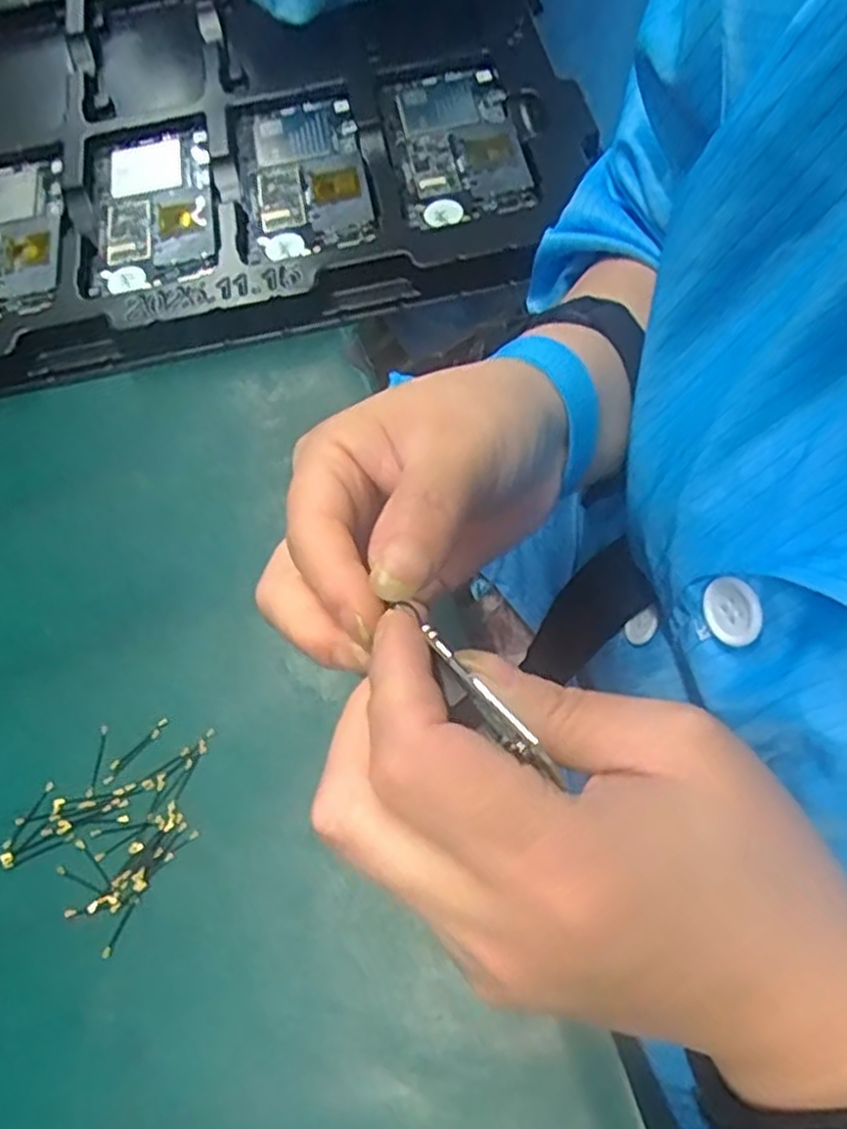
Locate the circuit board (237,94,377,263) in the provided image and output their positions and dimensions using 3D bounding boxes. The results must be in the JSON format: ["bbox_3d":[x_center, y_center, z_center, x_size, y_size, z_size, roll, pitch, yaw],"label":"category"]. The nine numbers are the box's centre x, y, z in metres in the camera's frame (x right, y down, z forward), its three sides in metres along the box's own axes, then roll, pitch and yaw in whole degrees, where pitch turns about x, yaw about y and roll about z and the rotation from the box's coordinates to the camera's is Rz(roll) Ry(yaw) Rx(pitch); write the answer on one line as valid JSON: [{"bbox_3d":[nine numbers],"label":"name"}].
[{"bbox_3d":[-0.064,-0.213,0.422,0.062,0.009,0.122,-15,65,1],"label":"circuit board"}]

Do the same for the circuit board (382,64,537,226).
[{"bbox_3d":[0.017,-0.231,0.421,0.065,0.008,0.121,-11,65,3],"label":"circuit board"}]

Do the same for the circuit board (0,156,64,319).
[{"bbox_3d":[-0.228,-0.177,0.418,0.062,0.010,0.116,-14,65,2],"label":"circuit board"}]

